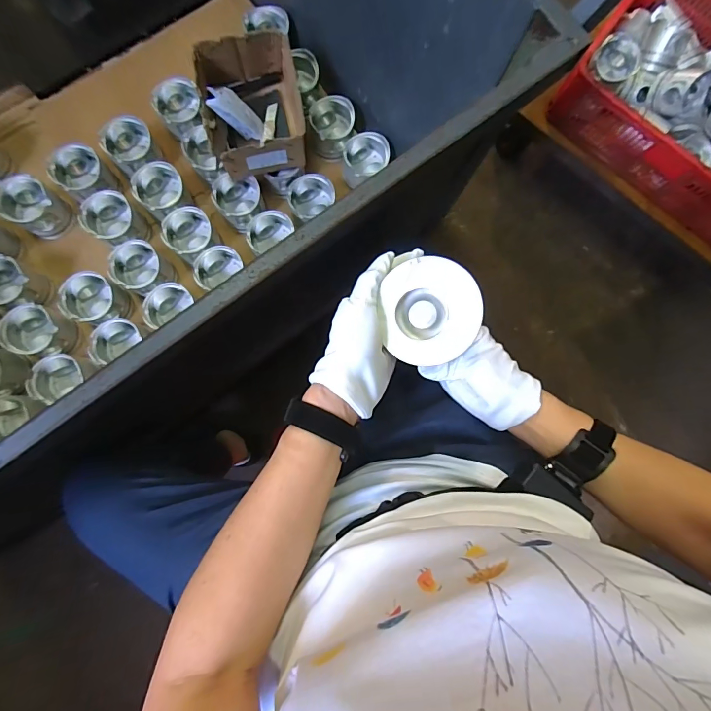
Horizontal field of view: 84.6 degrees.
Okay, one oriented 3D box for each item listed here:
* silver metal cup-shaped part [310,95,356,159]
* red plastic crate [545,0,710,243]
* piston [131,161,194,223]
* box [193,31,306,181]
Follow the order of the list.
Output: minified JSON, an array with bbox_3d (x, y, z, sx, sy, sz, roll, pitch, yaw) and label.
[{"bbox_3d":[-0.051,-0.478,0.827,0.091,0.070,0.100,6,84,-5],"label":"silver metal cup-shaped part"},{"bbox_3d":[0.852,-0.613,0.945,0.617,0.178,0.445,36,82,-1],"label":"red plastic crate"},{"bbox_3d":[-0.387,-0.323,0.788,0.092,0.066,0.100,1,84,-5],"label":"piston"},{"bbox_3d":[-0.190,-0.457,0.728,0.167,0.094,0.221,-12,85,-6],"label":"box"}]

